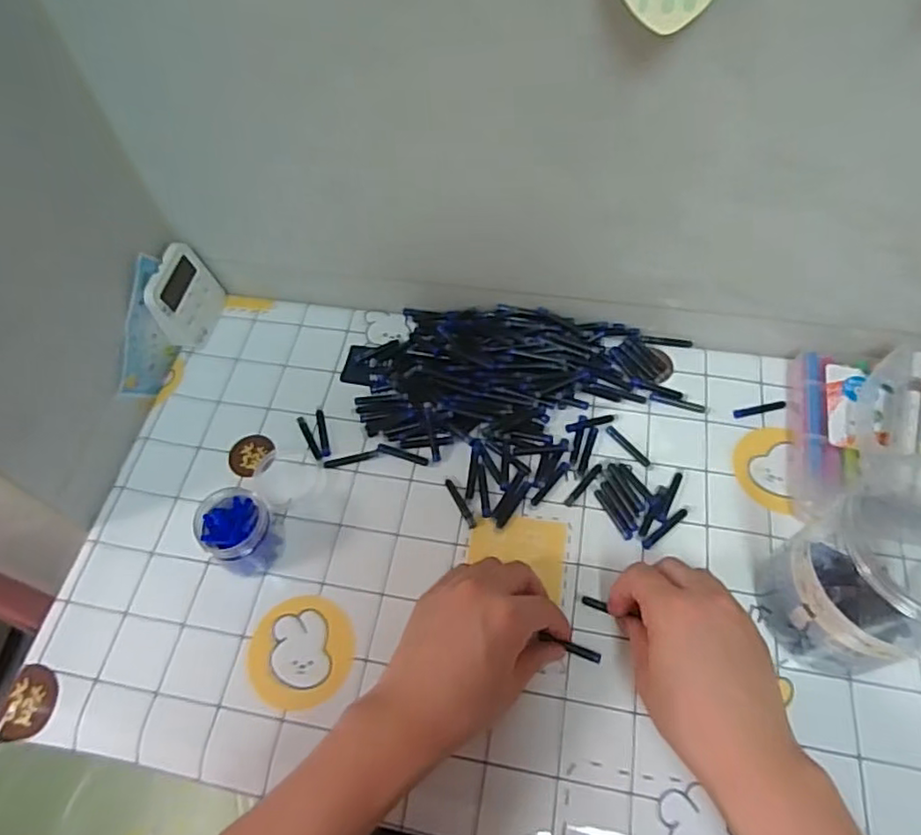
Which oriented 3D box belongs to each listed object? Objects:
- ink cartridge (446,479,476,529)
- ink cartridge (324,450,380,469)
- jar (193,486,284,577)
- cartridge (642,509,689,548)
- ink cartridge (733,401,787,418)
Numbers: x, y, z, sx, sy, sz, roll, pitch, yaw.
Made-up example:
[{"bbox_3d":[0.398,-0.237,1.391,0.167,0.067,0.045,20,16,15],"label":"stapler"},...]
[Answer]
[{"bbox_3d":[0.000,0.069,0.510,0.007,0.004,0.046,-25,62,-13],"label":"ink cartridge"},{"bbox_3d":[-0.092,0.035,0.533,0.046,0.004,0.008,-12,60,-6],"label":"ink cartridge"},{"bbox_3d":[-0.166,0.086,0.476,0.051,0.053,0.052,-1,60,1],"label":"jar"},{"bbox_3d":[0.161,0.087,0.497,0.046,0.004,0.007,-33,64,-17],"label":"cartridge"},{"bbox_3d":[0.257,-0.008,0.543,0.045,0.004,0.008,-10,60,-5],"label":"ink cartridge"}]

